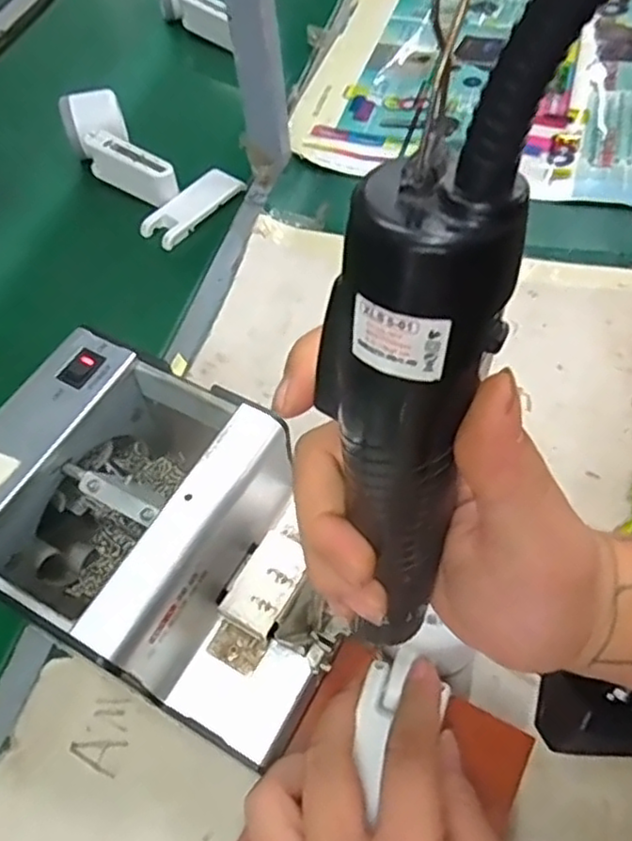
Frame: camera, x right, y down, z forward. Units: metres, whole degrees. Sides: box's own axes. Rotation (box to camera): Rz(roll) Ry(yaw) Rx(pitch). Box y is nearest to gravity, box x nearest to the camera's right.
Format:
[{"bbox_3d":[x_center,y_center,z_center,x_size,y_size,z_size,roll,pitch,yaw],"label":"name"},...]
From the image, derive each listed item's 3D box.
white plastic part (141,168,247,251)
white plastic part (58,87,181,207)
[{"bbox_3d":[-0.114,-0.199,0.626,0.038,0.011,0.099,41,73,7],"label":"white plastic part"},{"bbox_3d":[-0.188,-0.263,0.652,0.056,0.044,0.150,-37,73,-19],"label":"white plastic part"}]

